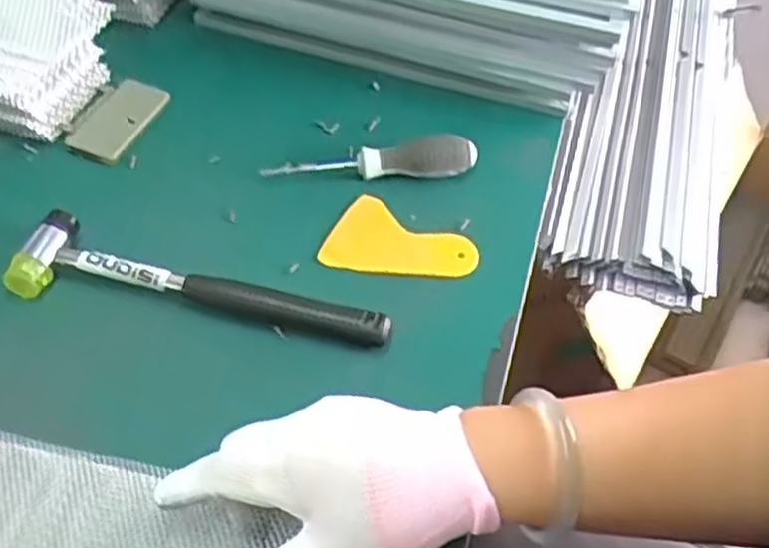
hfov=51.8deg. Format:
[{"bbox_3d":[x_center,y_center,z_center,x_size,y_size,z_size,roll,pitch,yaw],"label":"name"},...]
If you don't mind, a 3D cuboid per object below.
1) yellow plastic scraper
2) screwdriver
[{"bbox_3d":[0.012,-0.018,0.555,0.099,0.010,0.066,23,53,14],"label":"yellow plastic scraper"},{"bbox_3d":[-0.010,-0.090,0.589,0.155,0.030,0.027,0,51,-3],"label":"screwdriver"}]

